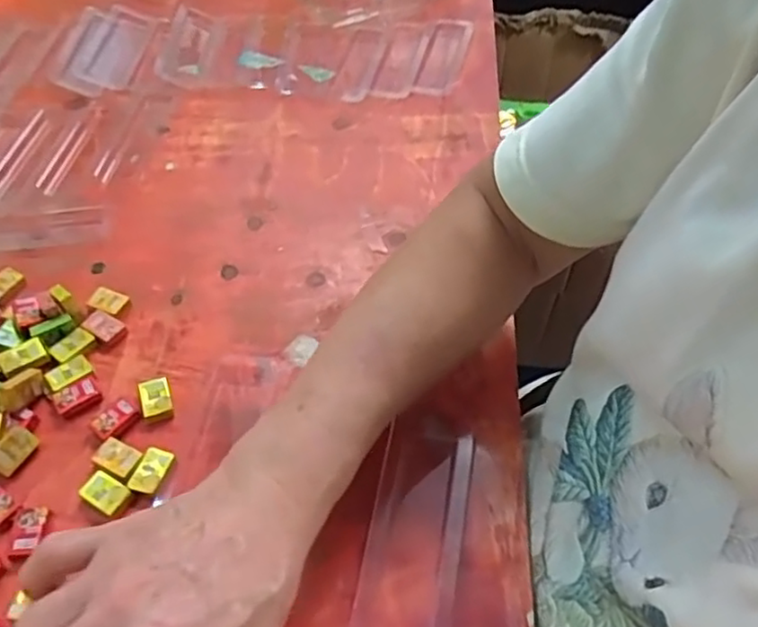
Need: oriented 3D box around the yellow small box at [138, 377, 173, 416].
[{"bbox_3d":[-0.135,0.050,0.403,0.018,0.007,0.027,-16,52,-13],"label":"yellow small box"}]

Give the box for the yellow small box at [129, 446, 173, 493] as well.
[{"bbox_3d":[-0.126,0.087,0.370,0.017,0.006,0.024,19,53,15],"label":"yellow small box"}]

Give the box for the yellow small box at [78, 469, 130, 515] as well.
[{"bbox_3d":[-0.149,0.097,0.364,0.025,0.007,0.017,25,55,19],"label":"yellow small box"}]

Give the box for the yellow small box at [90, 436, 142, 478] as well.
[{"bbox_3d":[-0.148,0.080,0.375,0.026,0.004,0.017,24,54,18],"label":"yellow small box"}]

